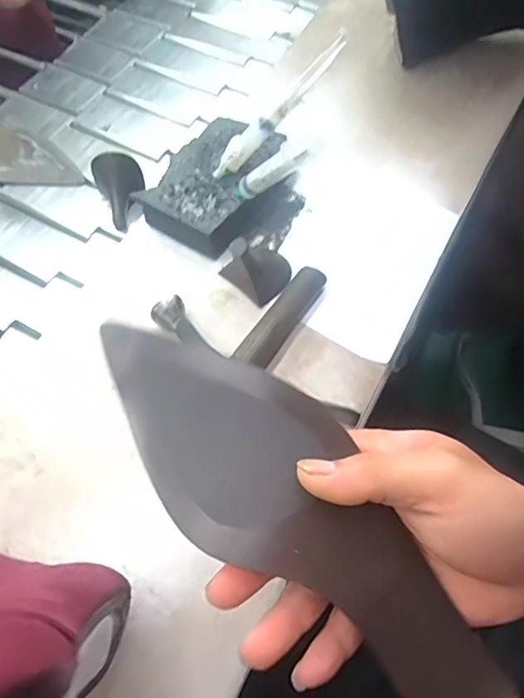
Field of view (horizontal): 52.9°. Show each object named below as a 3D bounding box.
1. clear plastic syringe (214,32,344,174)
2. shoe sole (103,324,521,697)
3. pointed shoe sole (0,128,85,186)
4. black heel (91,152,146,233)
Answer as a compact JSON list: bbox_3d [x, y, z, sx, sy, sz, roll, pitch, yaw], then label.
[{"bbox_3d":[0.014,-0.197,0.432,0.144,0.013,0.019,-45,66,8],"label":"clear plastic syringe"},{"bbox_3d":[0.019,0.076,0.242,0.241,0.015,0.079,44,70,6],"label":"shoe sole"},{"bbox_3d":[-0.307,-0.224,0.594,0.237,0.014,0.076,18,63,11],"label":"pointed shoe sole"},{"bbox_3d":[-0.141,-0.165,0.537,0.045,0.045,0.057,-25,63,-12],"label":"black heel"}]

